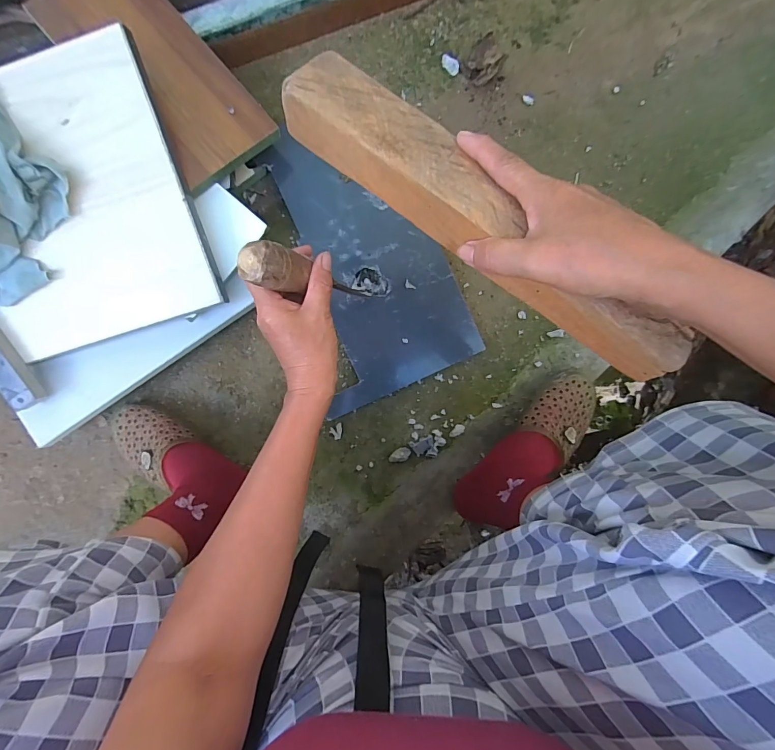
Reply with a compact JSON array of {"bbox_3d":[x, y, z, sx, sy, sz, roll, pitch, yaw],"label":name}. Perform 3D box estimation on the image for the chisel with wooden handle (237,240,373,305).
[{"bbox_3d":[-0.068,-0.093,0.405,0.033,0.249,0.038,-34,90,12],"label":"chisel with wooden handle"}]

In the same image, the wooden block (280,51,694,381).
[{"bbox_3d":[0.059,-0.108,0.269,0.308,0.037,0.060,41,88,6],"label":"wooden block"}]

